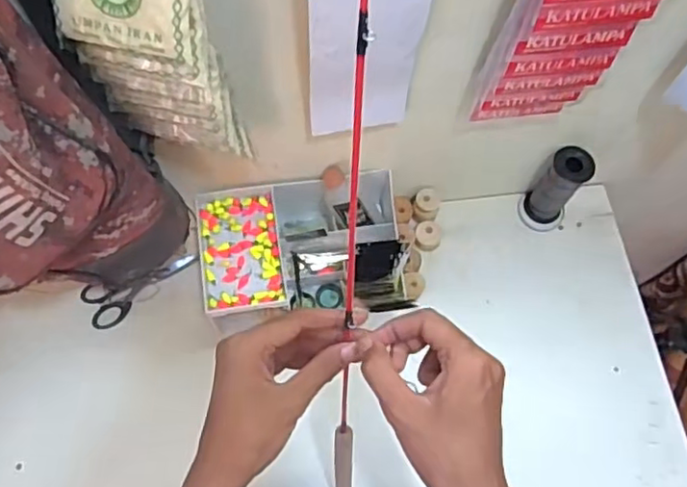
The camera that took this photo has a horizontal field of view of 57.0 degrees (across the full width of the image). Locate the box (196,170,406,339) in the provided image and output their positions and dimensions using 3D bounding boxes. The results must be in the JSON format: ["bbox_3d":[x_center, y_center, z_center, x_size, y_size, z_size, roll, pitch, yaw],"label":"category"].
[{"bbox_3d":[-0.047,0.009,0.746,0.228,0.106,0.169,-6,68,-5],"label":"box"}]

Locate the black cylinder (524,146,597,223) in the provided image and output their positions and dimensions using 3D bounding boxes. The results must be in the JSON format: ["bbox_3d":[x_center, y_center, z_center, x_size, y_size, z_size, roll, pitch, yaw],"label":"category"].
[{"bbox_3d":[0.270,-0.072,0.798,0.048,0.118,0.045,1,68,-2],"label":"black cylinder"}]

